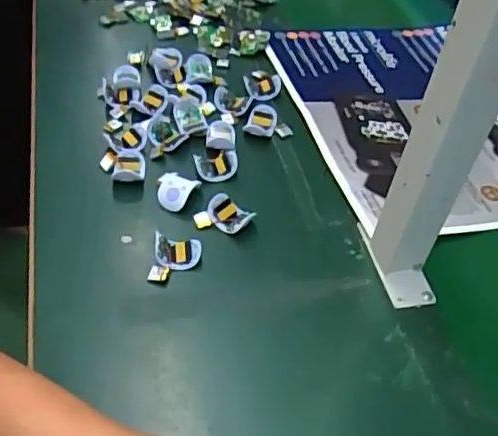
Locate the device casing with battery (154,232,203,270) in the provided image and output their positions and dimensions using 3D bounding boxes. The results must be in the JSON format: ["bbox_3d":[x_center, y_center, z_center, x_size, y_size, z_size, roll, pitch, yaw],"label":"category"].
[{"bbox_3d":[-0.063,0.028,0.525,0.039,0.029,0.030,4,48,-2],"label":"device casing with battery"}]

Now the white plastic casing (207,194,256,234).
[{"bbox_3d":[-0.019,-0.004,0.563,0.038,0.015,0.029,30,52,20],"label":"white plastic casing"}]

